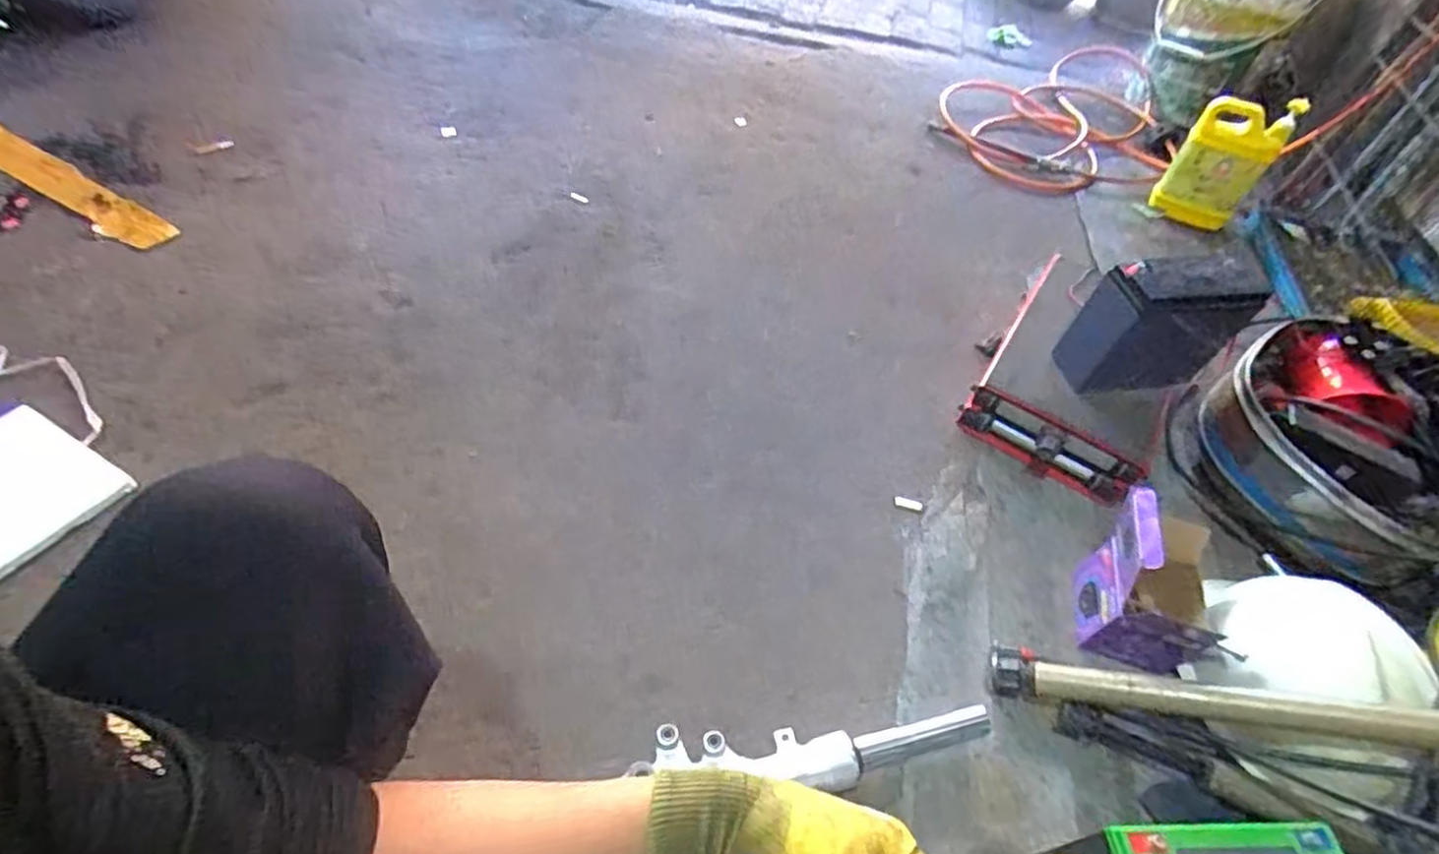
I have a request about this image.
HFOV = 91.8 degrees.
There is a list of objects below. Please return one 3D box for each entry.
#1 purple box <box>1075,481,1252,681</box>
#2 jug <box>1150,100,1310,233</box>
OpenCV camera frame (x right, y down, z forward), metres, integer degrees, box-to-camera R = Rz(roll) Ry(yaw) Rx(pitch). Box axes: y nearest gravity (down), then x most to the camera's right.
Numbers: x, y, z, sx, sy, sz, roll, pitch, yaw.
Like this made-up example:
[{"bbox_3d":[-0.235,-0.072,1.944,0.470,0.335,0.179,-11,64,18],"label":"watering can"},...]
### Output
[{"bbox_3d":[0.481,0.165,0.765,0.137,0.177,0.133,15,51,6],"label":"purple box"},{"bbox_3d":[0.950,-0.502,1.325,0.157,0.218,0.069,28,53,16],"label":"jug"}]

